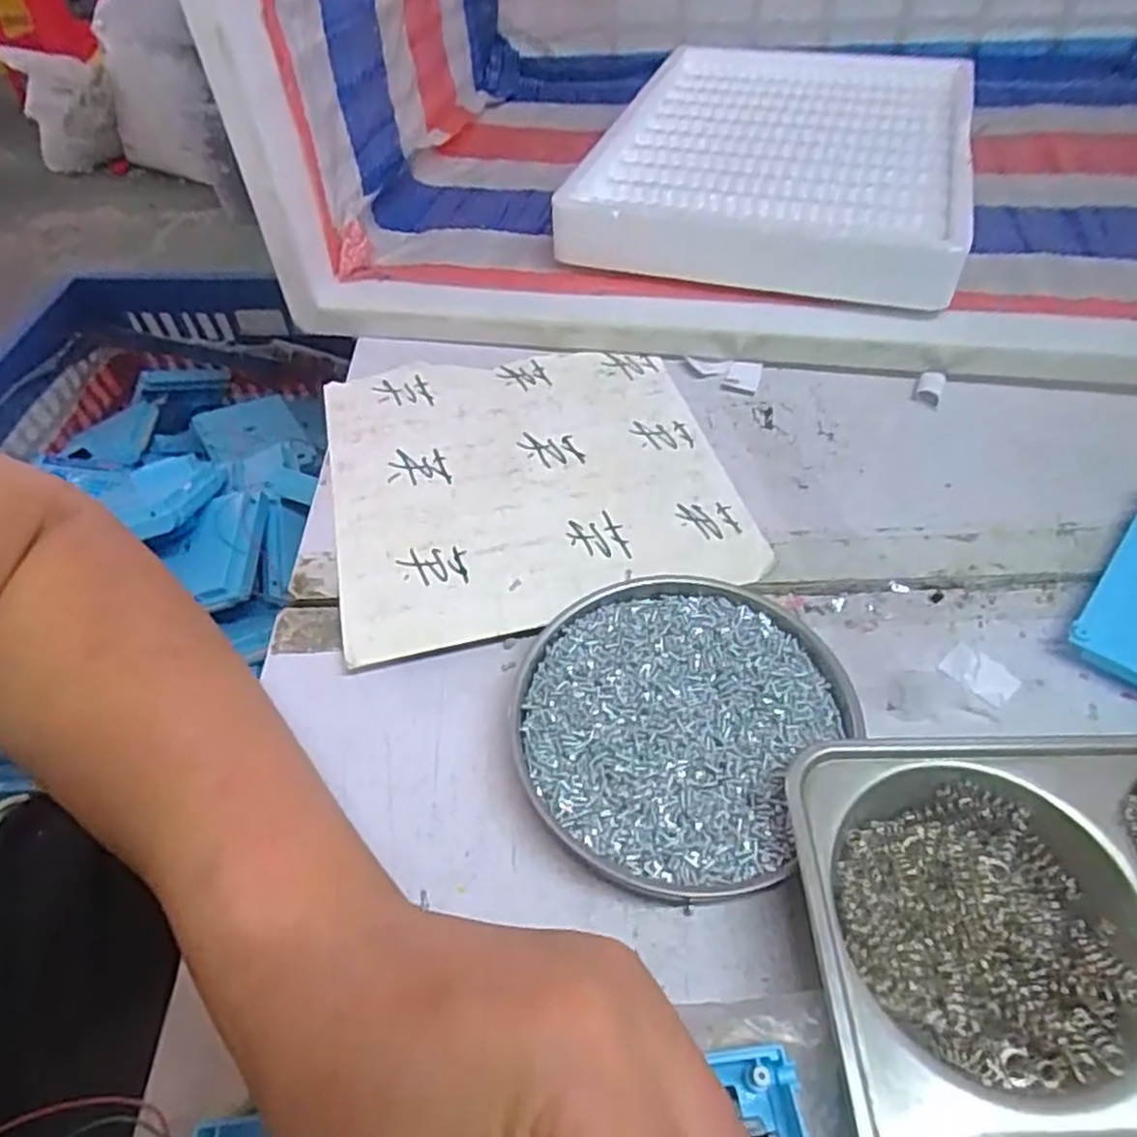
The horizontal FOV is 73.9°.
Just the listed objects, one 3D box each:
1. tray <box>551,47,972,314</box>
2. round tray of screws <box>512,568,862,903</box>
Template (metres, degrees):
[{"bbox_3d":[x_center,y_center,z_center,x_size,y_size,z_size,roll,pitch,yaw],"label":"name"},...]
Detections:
[{"bbox_3d":[0.162,-0.315,0.571,0.245,0.047,0.350,14,53,14],"label":"tray"},{"bbox_3d":[0.043,0.062,0.313,0.124,0.018,0.134,-1,51,2],"label":"round tray of screws"}]

